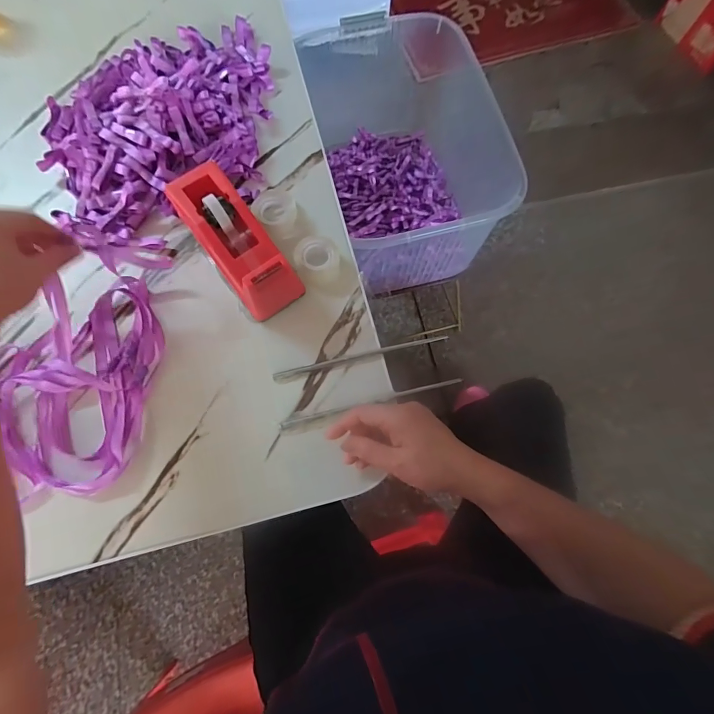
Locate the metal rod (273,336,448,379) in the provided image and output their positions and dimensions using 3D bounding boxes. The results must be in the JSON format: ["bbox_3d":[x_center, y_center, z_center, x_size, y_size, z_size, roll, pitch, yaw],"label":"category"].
[{"bbox_3d":[0.003,-0.001,0.399,0.175,0.009,0.007,-13,72,-5],"label":"metal rod"}]

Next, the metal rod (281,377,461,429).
[{"bbox_3d":[0.014,0.044,0.388,0.181,0.007,0.007,-14,72,-6],"label":"metal rod"}]

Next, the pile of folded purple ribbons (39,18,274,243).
[{"bbox_3d":[-0.229,-0.286,0.462,0.285,0.051,0.297,-19,73,-7],"label":"pile of folded purple ribbons"}]

